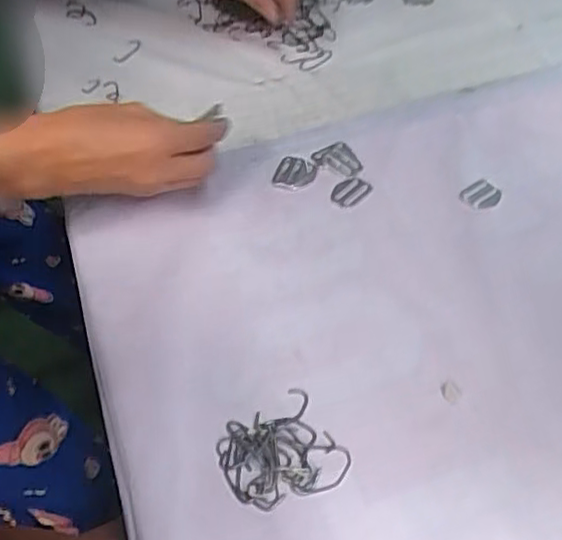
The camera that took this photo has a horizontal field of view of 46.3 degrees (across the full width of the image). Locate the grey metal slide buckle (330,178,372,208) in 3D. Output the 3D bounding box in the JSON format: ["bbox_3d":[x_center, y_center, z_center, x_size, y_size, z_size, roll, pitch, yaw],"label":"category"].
[{"bbox_3d":[0.052,-0.059,0.496,0.030,0.004,0.020,-33,56,-24],"label":"grey metal slide buckle"}]

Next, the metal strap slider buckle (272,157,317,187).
[{"bbox_3d":[0.011,-0.074,0.503,0.029,0.004,0.029,14,51,13],"label":"metal strap slider buckle"}]

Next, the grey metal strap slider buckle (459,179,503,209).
[{"bbox_3d":[0.150,-0.056,0.491,0.031,0.005,0.023,-29,55,-21],"label":"grey metal strap slider buckle"}]

